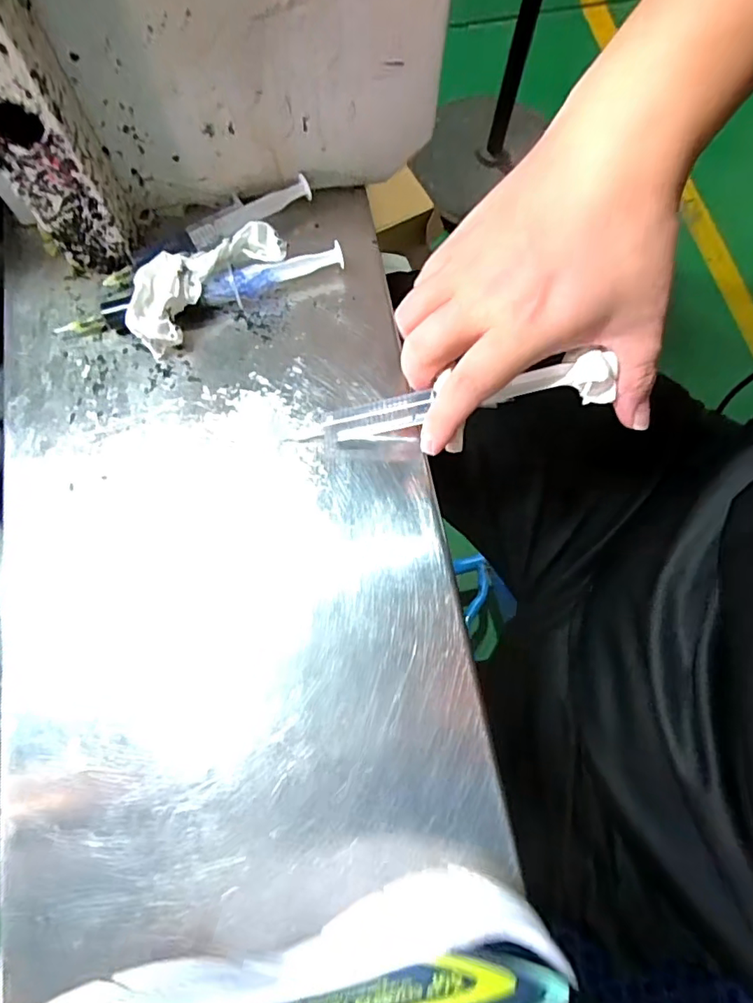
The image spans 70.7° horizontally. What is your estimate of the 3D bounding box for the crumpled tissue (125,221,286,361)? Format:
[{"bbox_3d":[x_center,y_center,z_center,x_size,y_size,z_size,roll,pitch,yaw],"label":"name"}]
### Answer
[{"bbox_3d":[-0.105,-0.133,0.320,0.038,0.031,0.103,44,77,10],"label":"crumpled tissue"}]

